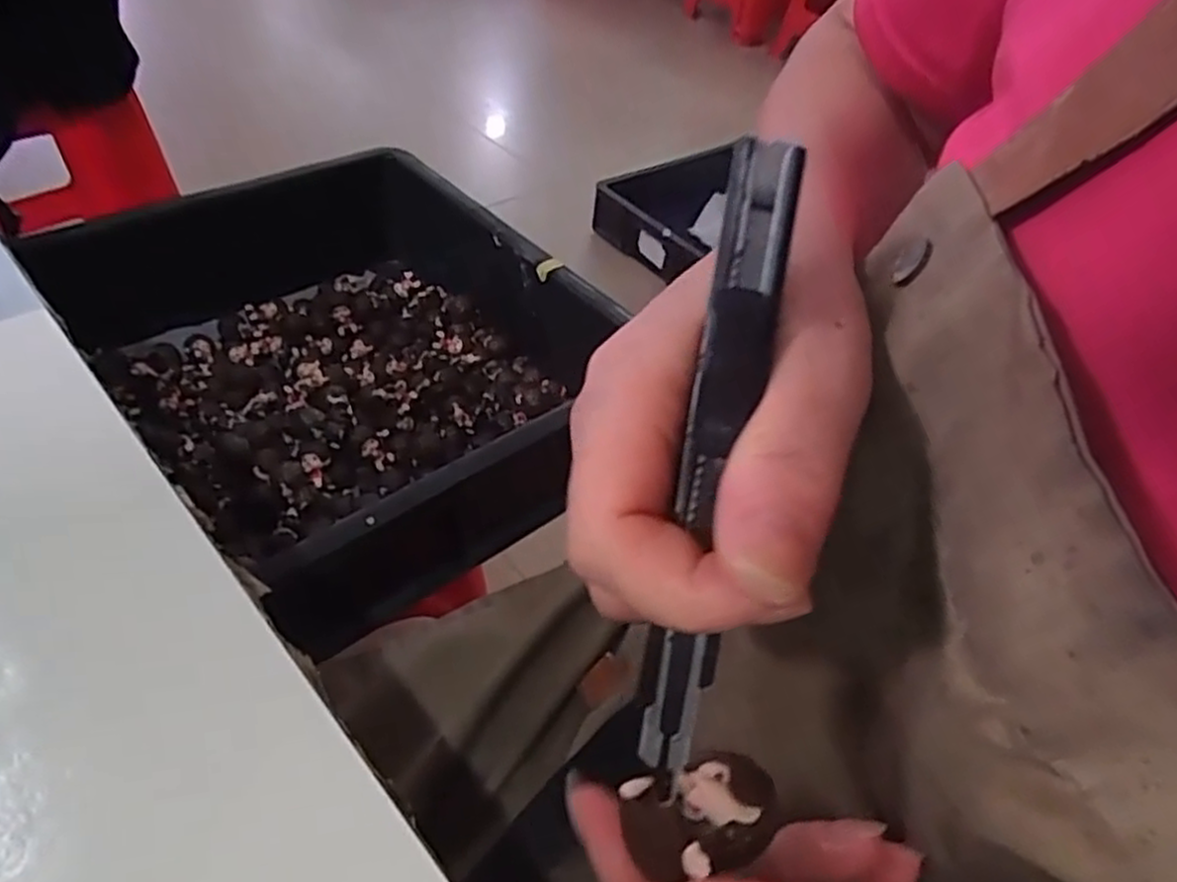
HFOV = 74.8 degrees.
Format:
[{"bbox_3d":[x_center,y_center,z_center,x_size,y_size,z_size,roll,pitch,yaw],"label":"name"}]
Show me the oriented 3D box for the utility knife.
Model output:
[{"bbox_3d":[0.027,0.005,0.163,0.014,0.136,0.006,10,1,2],"label":"utility knife"}]

